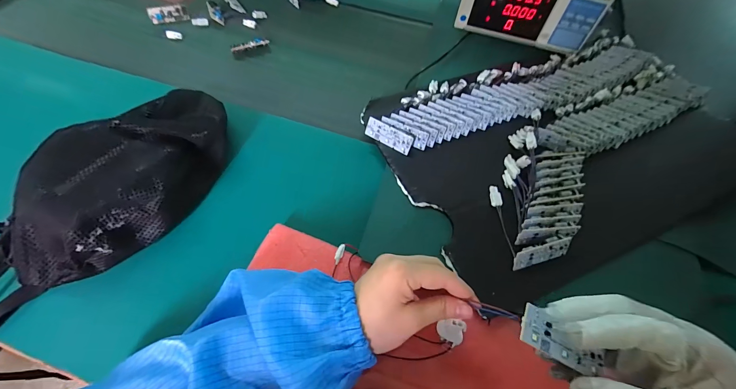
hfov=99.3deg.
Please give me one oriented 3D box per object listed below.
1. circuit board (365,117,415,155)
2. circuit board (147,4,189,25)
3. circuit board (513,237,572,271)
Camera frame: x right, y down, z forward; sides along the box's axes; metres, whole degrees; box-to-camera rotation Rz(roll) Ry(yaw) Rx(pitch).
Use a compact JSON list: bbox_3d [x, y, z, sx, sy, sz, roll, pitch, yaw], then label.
[{"bbox_3d":[0.027,-0.076,0.404,0.065,0.025,0.006,30,26,16],"label":"circuit board"},{"bbox_3d":[-0.367,-0.333,0.575,0.064,0.006,0.034,-15,87,-17],"label":"circuit board"},{"bbox_3d":[0.179,0.061,0.322,0.063,0.024,0.005,-14,28,-10],"label":"circuit board"}]

